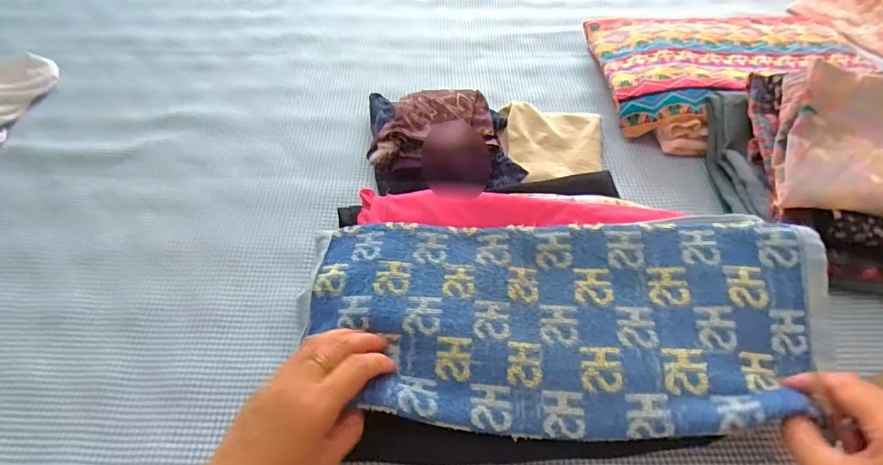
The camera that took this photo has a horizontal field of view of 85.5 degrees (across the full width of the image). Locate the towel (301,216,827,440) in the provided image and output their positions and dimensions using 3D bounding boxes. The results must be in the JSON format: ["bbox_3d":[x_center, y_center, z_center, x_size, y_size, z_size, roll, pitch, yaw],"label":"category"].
[{"bbox_3d":[0.086,0.069,0.378,0.390,0.048,0.168,1,52,7],"label":"towel"}]

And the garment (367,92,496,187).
[{"bbox_3d":[-0.006,-0.109,0.565,0.140,0.056,0.137,5,54,4],"label":"garment"}]

